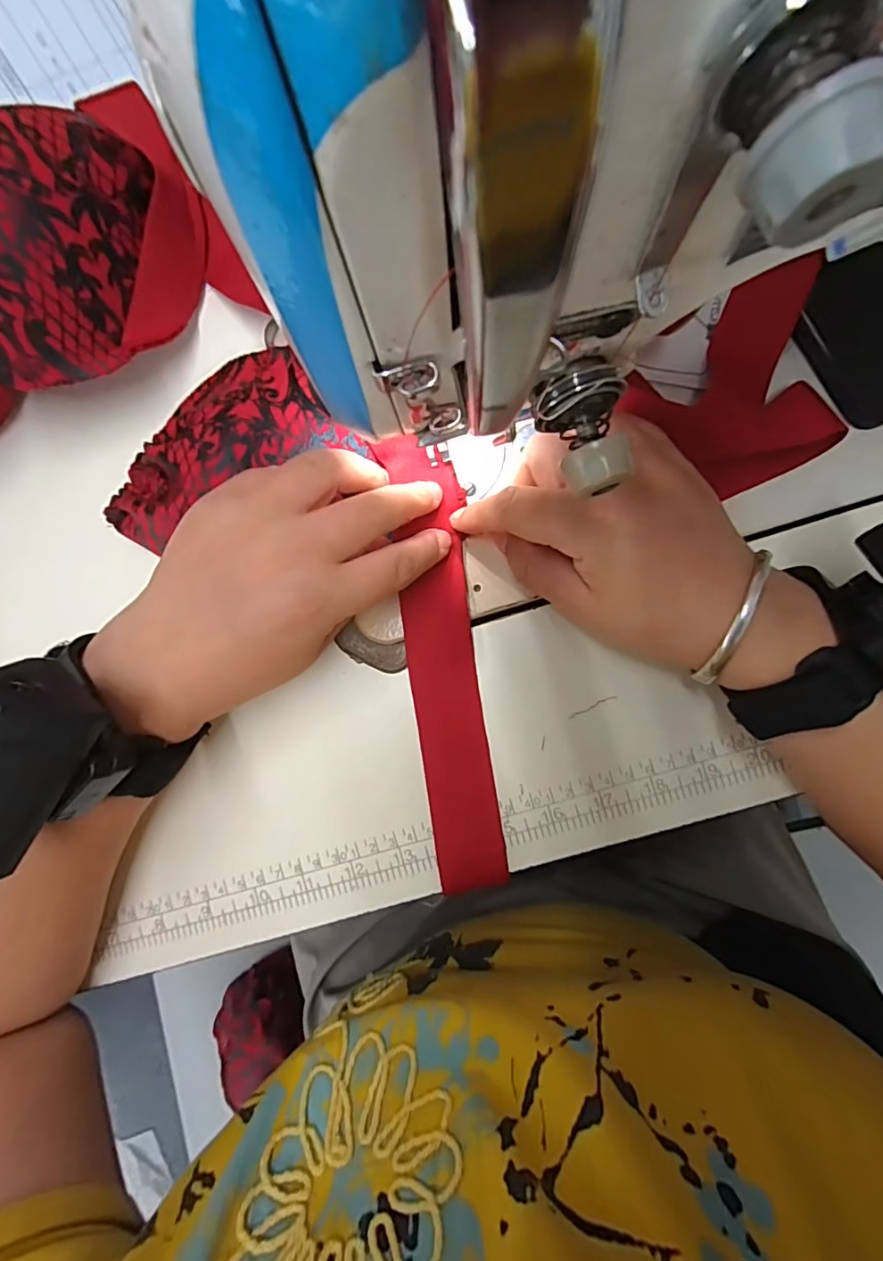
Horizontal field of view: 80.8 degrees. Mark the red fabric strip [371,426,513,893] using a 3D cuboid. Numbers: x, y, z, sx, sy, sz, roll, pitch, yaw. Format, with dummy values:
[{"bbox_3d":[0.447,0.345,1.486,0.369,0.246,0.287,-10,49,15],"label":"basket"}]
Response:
[{"bbox_3d":[0.001,0.015,0.251,0.034,0.012,0.217,-7,91,2],"label":"red fabric strip"}]

